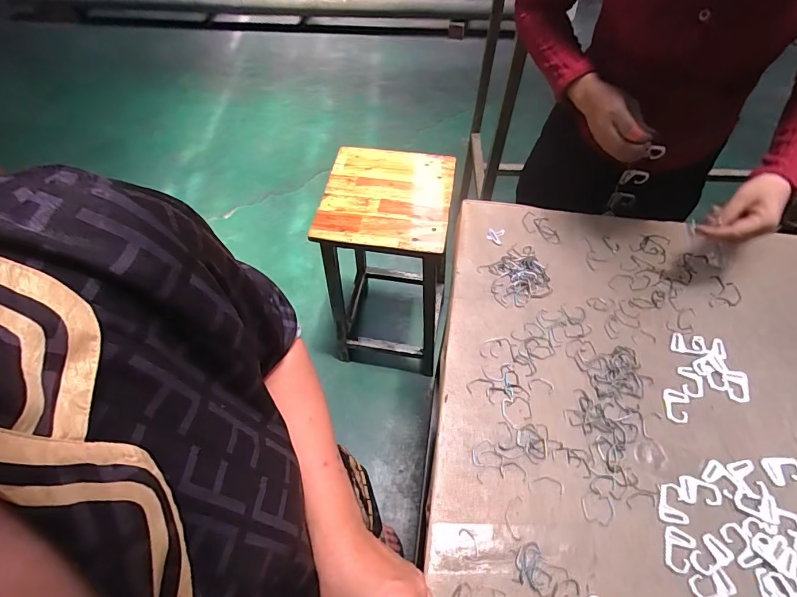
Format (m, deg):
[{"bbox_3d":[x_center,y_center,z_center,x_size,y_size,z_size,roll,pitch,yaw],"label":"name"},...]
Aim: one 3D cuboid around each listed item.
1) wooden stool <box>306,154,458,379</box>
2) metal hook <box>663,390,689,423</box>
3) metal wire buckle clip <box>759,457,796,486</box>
[{"bbox_3d":[-0.022,-0.062,1.221,0.295,0.619,0.286,7,57,6],"label":"wooden stool"},{"bbox_3d":[0.351,0.136,0.541,0.031,0.004,0.042,13,58,7],"label":"metal hook"},{"bbox_3d":[0.448,0.199,0.500,0.044,0.004,0.030,-3,58,-3],"label":"metal wire buckle clip"}]

